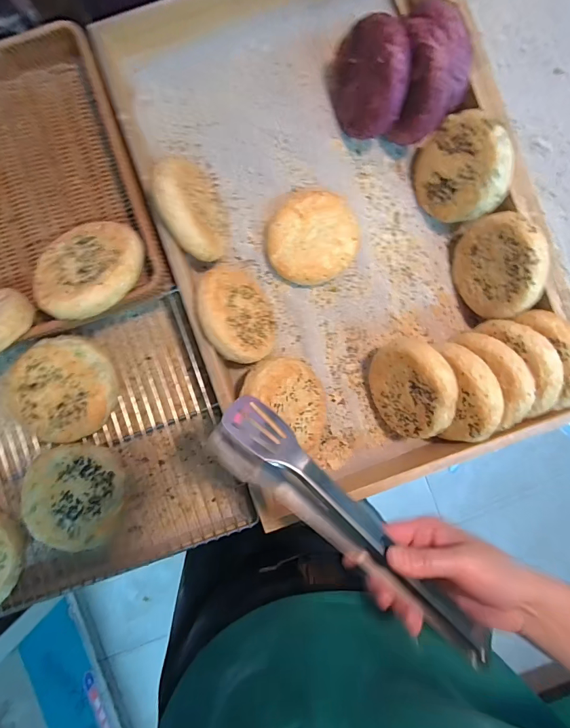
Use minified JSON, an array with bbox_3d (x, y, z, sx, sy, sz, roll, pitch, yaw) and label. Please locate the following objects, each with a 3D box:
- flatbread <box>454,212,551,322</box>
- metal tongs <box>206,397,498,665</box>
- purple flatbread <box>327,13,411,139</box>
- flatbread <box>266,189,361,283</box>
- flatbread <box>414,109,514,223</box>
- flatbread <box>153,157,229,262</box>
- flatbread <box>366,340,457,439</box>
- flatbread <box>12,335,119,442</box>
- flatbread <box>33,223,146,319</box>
[{"bbox_3d":[0.251,-0.114,0.461,0.032,0.114,0.113,-10,89,-20],"label":"flatbread"},{"bbox_3d":[0.051,0.136,0.314,0.270,0.038,0.059,42,87,2],"label":"metal tongs"},{"bbox_3d":[0.096,-0.334,0.461,0.023,0.119,0.114,-20,93,-22],"label":"purple flatbread"},{"bbox_3d":[0.035,-0.159,0.500,0.110,0.032,0.116,8,88,-2],"label":"flatbread"},{"bbox_3d":[0.210,-0.226,0.463,0.037,0.114,0.110,-19,87,-28],"label":"flatbread"},{"bbox_3d":[-0.099,-0.172,0.452,0.027,0.107,0.102,-9,92,28],"label":"flatbread"},{"bbox_3d":[0.145,0.027,0.456,0.027,0.111,0.110,-19,93,-30],"label":"flatbread"},{"bbox_3d":[-0.248,0.028,0.440,0.108,0.020,0.113,18,88,-2],"label":"flatbread"},{"bbox_3d":[-0.210,-0.102,0.424,0.113,0.029,0.113,-3,65,8],"label":"flatbread"}]

